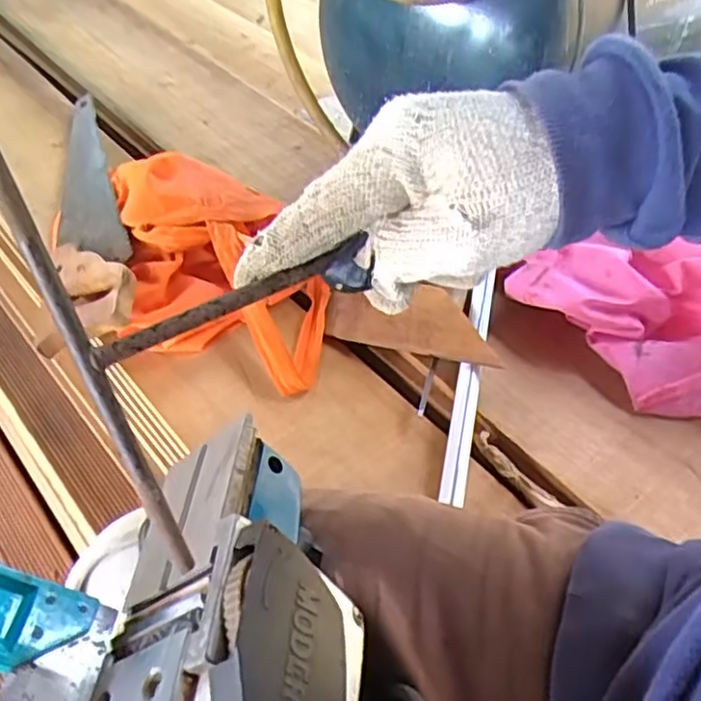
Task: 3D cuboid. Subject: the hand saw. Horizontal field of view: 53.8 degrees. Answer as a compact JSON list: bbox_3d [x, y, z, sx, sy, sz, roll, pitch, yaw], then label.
[{"bbox_3d":[-0.307,-0.203,0.838,0.100,0.020,0.548,-25,45,7],"label":"hand saw"}]

